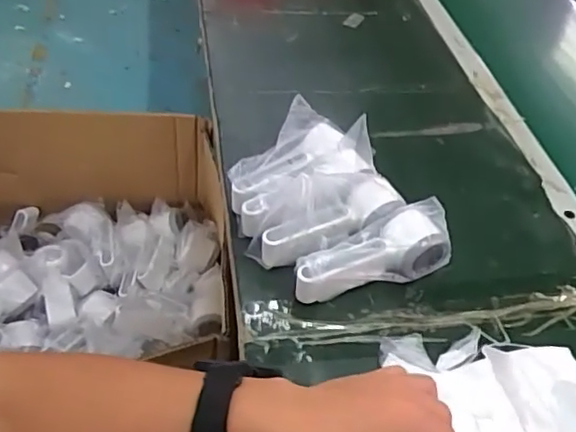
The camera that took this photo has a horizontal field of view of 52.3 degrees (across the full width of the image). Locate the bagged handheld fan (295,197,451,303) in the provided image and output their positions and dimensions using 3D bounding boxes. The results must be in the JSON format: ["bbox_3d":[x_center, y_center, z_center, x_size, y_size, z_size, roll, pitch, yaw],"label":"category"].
[{"bbox_3d":[0.086,0.043,0.617,0.173,0.074,0.057,-12,49,-16],"label":"bagged handheld fan"}]

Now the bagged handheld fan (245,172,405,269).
[{"bbox_3d":[0.040,-0.001,0.632,0.164,0.064,0.071,-21,52,-23],"label":"bagged handheld fan"}]

